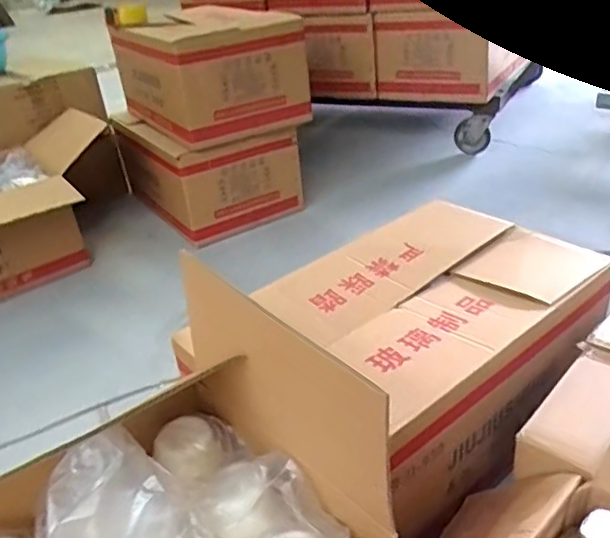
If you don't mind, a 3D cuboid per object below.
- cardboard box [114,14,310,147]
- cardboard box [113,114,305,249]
[{"bbox_3d":[-0.271,-0.567,1.778,0.425,0.294,0.472,-25,36,-27],"label":"cardboard box"},{"bbox_3d":[-0.280,-0.309,1.813,0.427,0.267,0.423,-23,35,-25],"label":"cardboard box"}]

